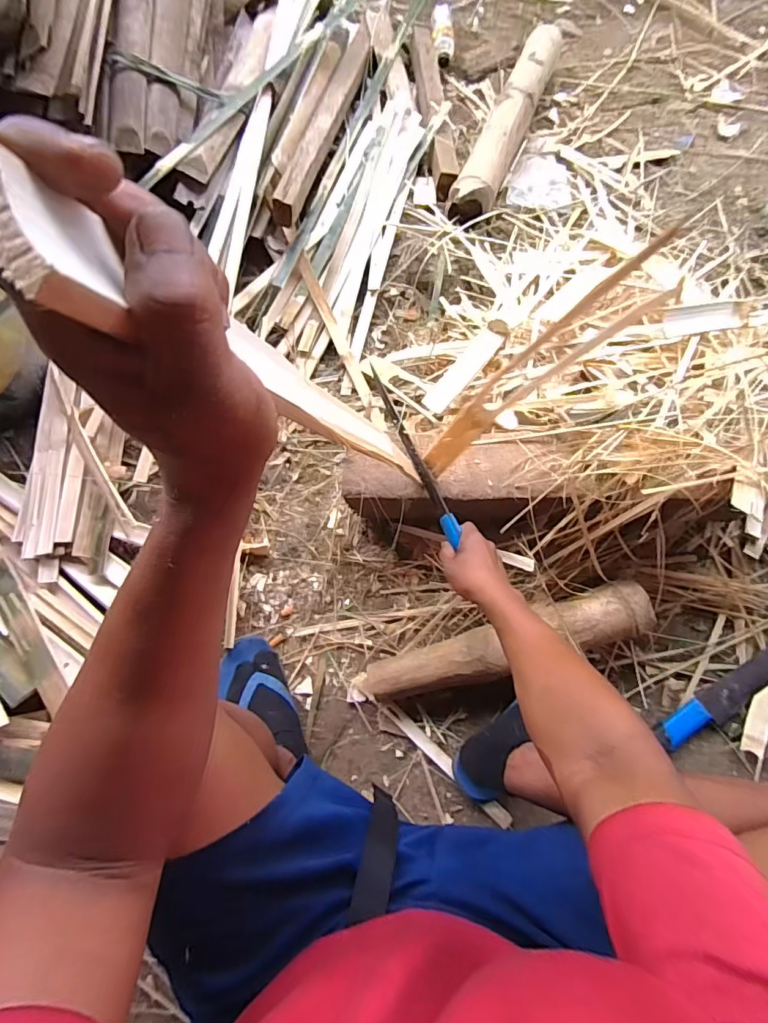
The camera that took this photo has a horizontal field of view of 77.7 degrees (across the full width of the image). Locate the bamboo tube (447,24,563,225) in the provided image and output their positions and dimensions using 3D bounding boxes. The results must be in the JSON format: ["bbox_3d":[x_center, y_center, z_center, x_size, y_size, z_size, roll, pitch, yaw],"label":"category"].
[{"bbox_3d":[0.284,-0.893,1.056,0.094,0.084,0.678,21,75,5],"label":"bamboo tube"}]

